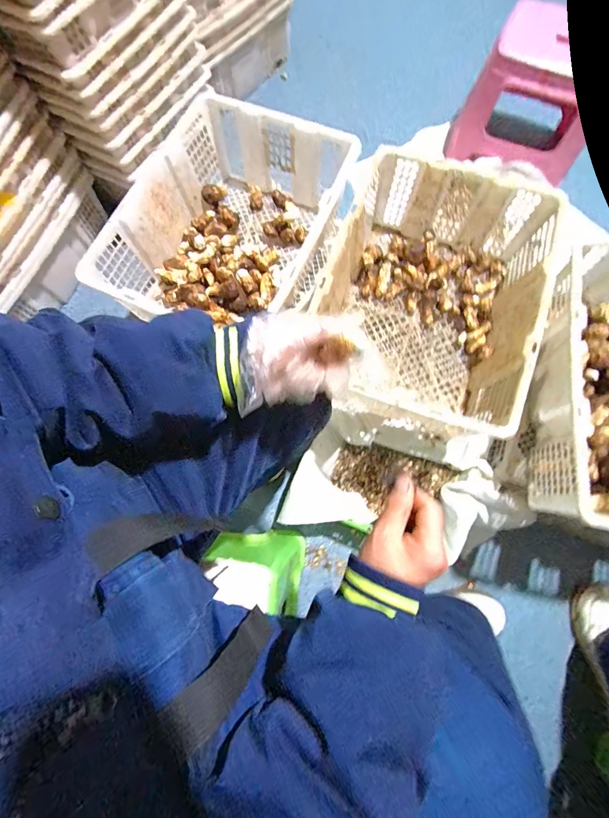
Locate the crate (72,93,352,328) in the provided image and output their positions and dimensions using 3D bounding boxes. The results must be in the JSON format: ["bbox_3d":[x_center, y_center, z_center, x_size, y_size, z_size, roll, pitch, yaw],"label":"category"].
[{"bbox_3d":[-0.138,-0.339,0.689,0.348,0.159,0.447,27,77,7],"label":"crate"}]

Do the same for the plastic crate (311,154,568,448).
[{"bbox_3d":[0.212,-0.187,0.660,0.346,0.214,0.462,16,76,4],"label":"plastic crate"}]

